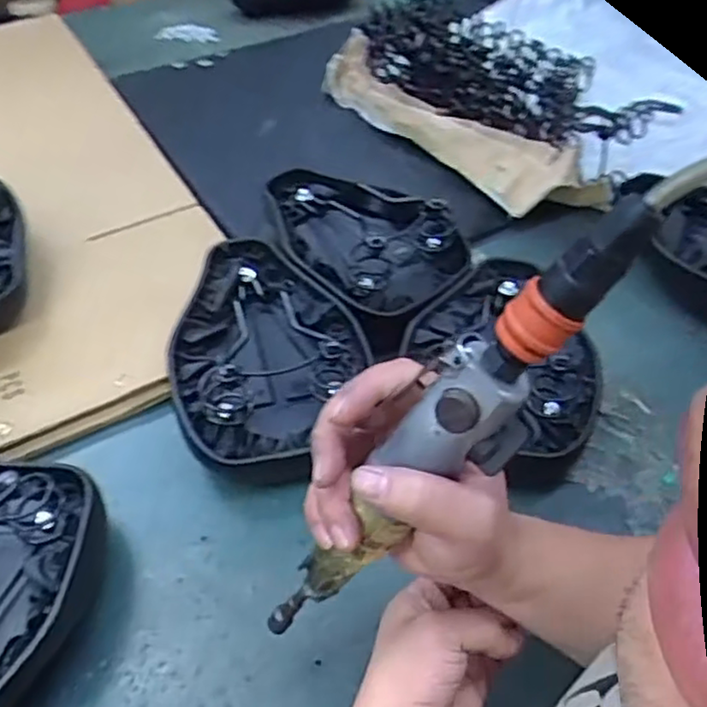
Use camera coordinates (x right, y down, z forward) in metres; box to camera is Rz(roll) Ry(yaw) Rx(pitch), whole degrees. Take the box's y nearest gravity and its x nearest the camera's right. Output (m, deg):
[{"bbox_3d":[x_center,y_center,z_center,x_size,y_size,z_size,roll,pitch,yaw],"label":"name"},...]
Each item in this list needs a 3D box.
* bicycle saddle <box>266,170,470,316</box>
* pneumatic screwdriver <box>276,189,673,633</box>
[{"bbox_3d":[-0.002,-0.146,0.758,0.148,0.068,0.265,-36,54,-29],"label":"bicycle saddle"},{"bbox_3d":[0.036,0.050,0.332,0.041,0.302,0.035,13,40,-26],"label":"pneumatic screwdriver"}]

